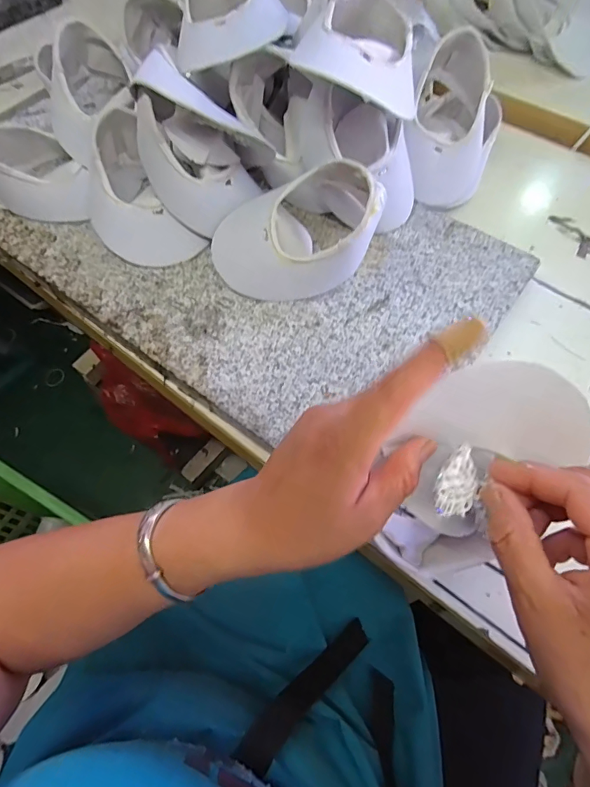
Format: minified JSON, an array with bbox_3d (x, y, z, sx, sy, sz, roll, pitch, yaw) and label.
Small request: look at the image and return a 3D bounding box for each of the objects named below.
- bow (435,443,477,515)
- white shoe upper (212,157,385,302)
[{"bbox_3d":[0.085,0.046,0.229,0.021,0.012,0.036,15,65,7],"label":"bow"},{"bbox_3d":[-0.001,-0.144,0.377,0.139,0.079,0.106,13,63,6],"label":"white shoe upper"}]

